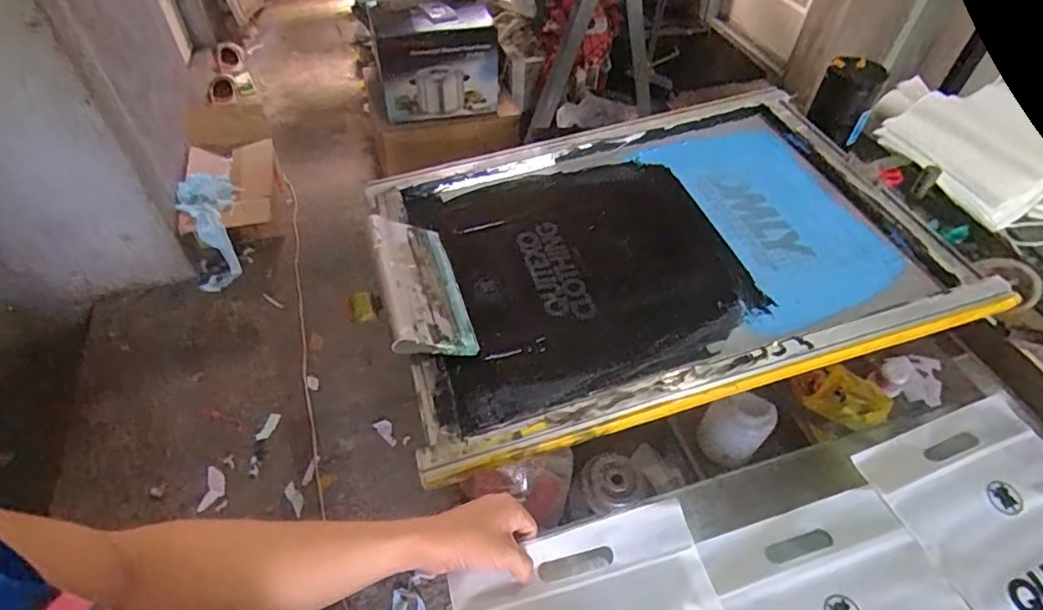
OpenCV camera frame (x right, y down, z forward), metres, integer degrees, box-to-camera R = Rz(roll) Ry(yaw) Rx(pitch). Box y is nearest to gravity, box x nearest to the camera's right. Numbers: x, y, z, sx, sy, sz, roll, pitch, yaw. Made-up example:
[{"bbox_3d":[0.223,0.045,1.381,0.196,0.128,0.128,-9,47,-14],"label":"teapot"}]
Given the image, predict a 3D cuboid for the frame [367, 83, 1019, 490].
[{"bbox_3d":[0.178,-0.086,0.817,0.712,0.043,0.526,-16,52,-7],"label":"frame"}]

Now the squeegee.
[{"bbox_3d":[-0.135,-0.018,0.747,0.120,0.030,0.205,14,41,-36],"label":"squeegee"}]

